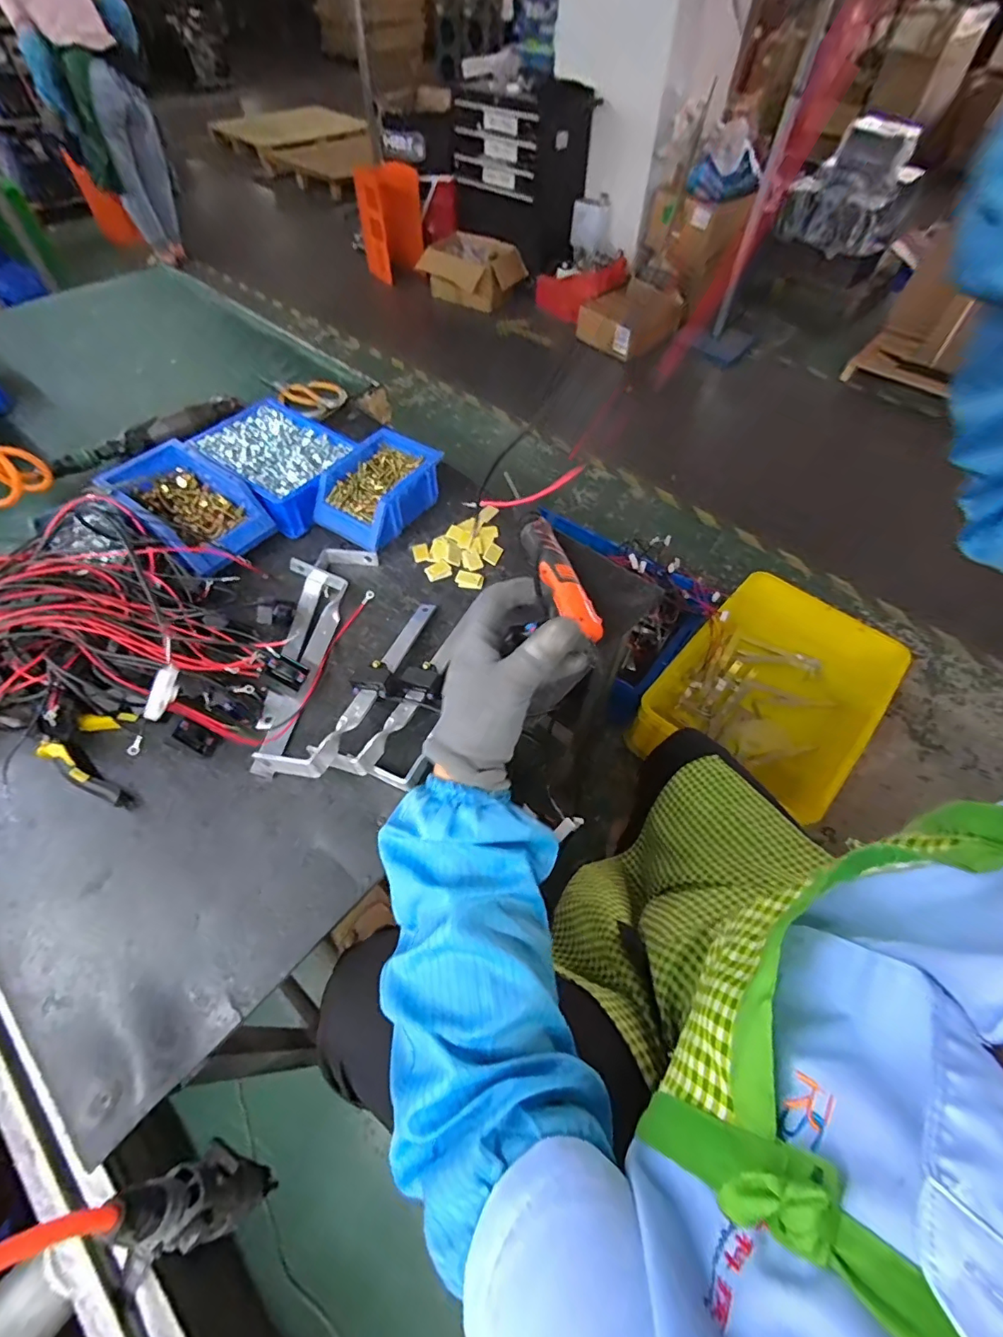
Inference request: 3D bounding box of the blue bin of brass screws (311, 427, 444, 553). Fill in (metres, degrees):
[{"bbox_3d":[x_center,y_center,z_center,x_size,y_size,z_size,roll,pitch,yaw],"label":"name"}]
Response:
[{"bbox_3d":[-0.158,-0.232,0.673,0.110,0.076,0.151,32,61,18],"label":"blue bin of brass screws"}]

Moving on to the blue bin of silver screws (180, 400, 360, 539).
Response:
[{"bbox_3d":[-0.305,-0.283,0.706,0.205,0.059,0.149,34,61,19],"label":"blue bin of silver screws"}]

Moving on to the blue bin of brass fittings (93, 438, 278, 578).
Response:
[{"bbox_3d":[-0.387,-0.193,0.640,0.184,0.078,0.125,35,62,20],"label":"blue bin of brass fittings"}]

